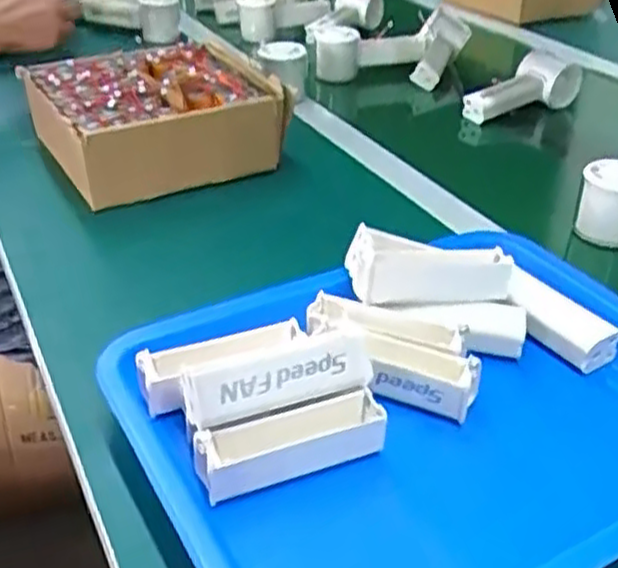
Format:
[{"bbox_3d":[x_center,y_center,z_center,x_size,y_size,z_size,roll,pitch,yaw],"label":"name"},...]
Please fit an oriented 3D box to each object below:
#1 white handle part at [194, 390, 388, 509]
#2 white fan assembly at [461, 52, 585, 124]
[{"bbox_3d":[-0.009,0.083,0.407,0.103,0.027,0.025,-15,36,-22],"label":"white handle part"},{"bbox_3d":[0.259,-0.236,0.928,0.076,0.047,0.161,29,43,36],"label":"white fan assembly"}]

